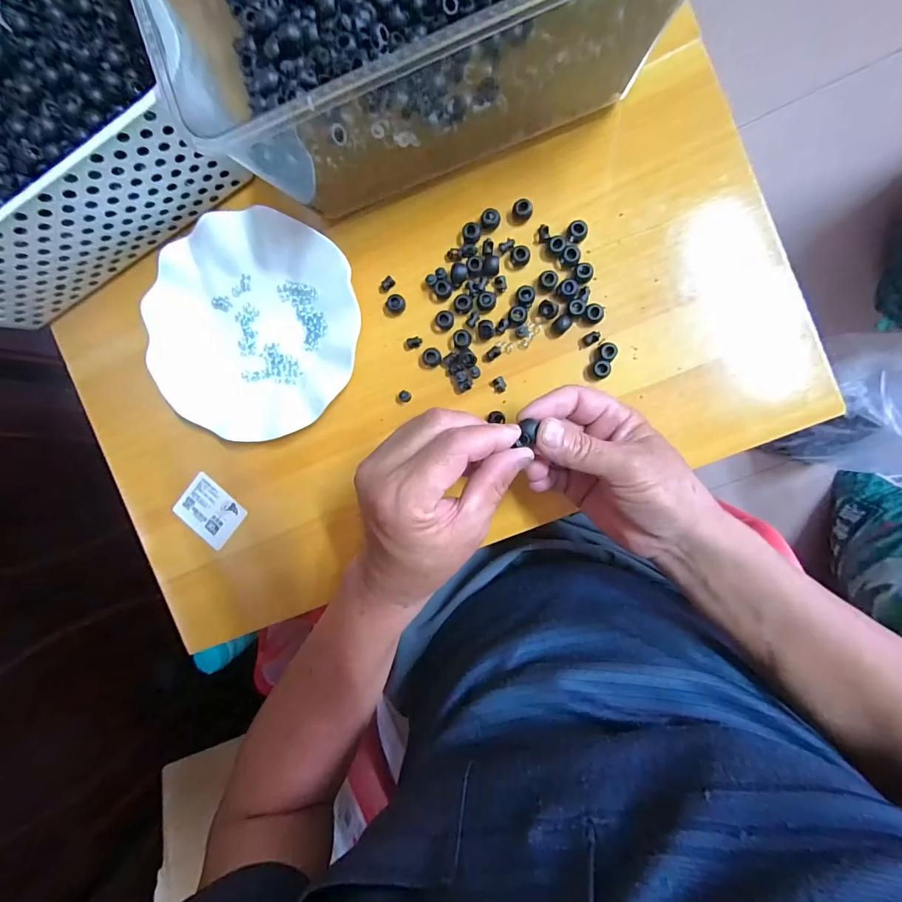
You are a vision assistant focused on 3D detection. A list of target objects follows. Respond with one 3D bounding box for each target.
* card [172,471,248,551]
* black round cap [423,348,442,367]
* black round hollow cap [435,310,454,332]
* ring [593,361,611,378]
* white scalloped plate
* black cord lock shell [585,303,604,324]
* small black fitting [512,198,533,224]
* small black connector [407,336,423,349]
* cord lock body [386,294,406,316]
[{"bbox_3d":[-0.223,0.055,0.390,0.059,0.004,0.049,40,95,2],"label":"card"},{"bbox_3d":[-0.015,-0.077,0.348,0.014,0.010,0.015,1,94,7],"label":"black round cap"},{"bbox_3d":[-0.005,-0.107,0.344,0.015,0.008,0.015,1,94,7],"label":"black round hollow cap"},{"bbox_3d":[0.119,-0.064,0.330,0.013,0.006,0.013,1,94,7],"label":"ring"},{"bbox_3d":[-0.167,-0.103,0.358,0.177,0.024,0.179,1,94,7],"label":"white scalloped plate"},{"bbox_3d":[0.112,-0.107,0.330,0.014,0.014,0.014,1,94,7],"label":"black cord lock shell"},{"bbox_3d":[0.056,-0.188,0.329,0.015,0.010,0.014,1,94,7],"label":"small black fitting"},{"bbox_3d":[-0.030,-0.091,0.351,0.013,0.005,0.009,-4,94,8],"label":"small black connector"},{"bbox_3d":[-0.046,-0.121,0.347,0.014,0.012,0.016,45,98,2],"label":"cord lock body"}]

